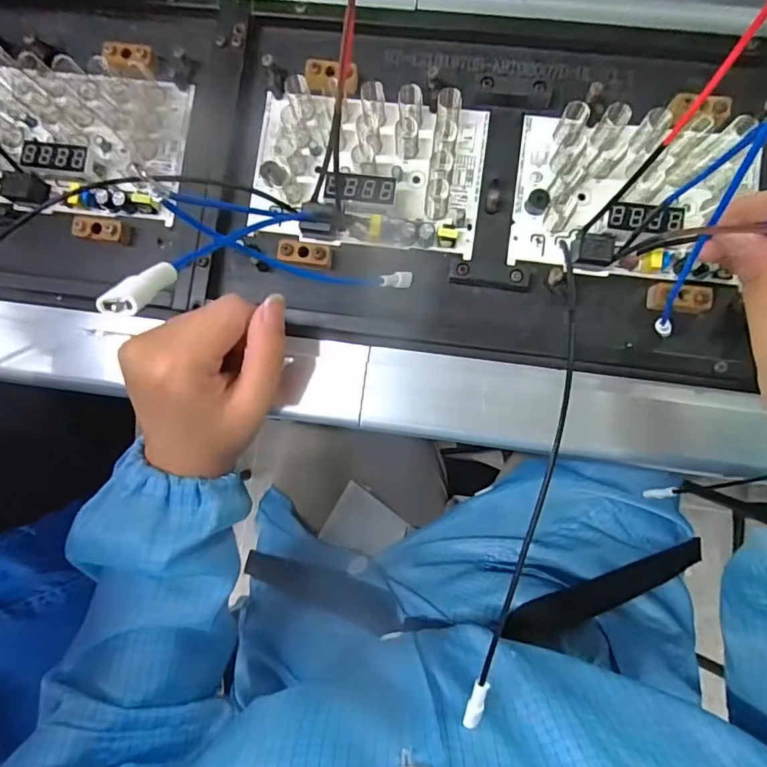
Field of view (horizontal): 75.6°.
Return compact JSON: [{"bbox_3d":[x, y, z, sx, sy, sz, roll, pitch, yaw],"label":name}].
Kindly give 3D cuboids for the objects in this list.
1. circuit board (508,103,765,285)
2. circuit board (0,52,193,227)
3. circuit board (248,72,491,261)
[{"bbox_3d":[0.144,-0.109,0.276,0.131,0.022,0.091,7,87,4],"label":"circuit board"},{"bbox_3d":[-0.191,-0.151,0.303,0.131,0.023,0.086,9,87,4],"label":"circuit board"},{"bbox_3d":[-0.010,-0.127,0.288,0.134,0.019,0.085,8,87,4],"label":"circuit board"}]

